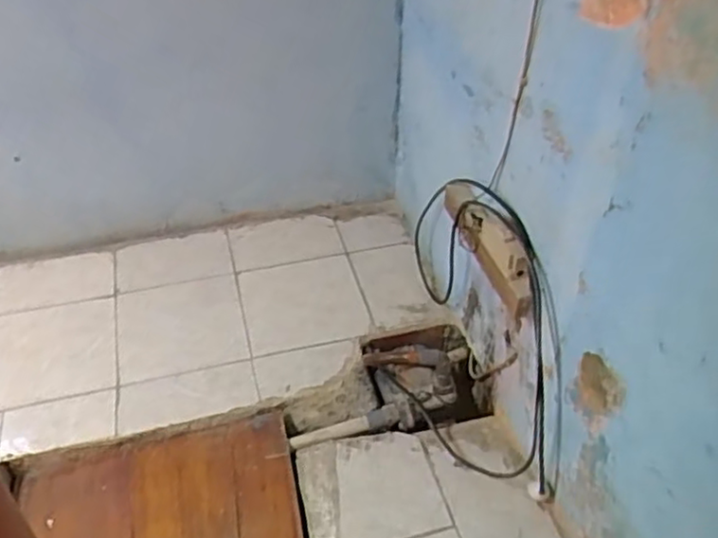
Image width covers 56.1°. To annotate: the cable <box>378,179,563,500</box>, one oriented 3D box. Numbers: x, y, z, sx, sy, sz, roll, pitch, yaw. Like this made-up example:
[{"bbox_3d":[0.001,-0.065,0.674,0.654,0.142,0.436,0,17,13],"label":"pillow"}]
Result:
[{"bbox_3d":[0.181,0.068,1.290,0.157,0.445,0.694,-11,51,-15],"label":"cable"}]

